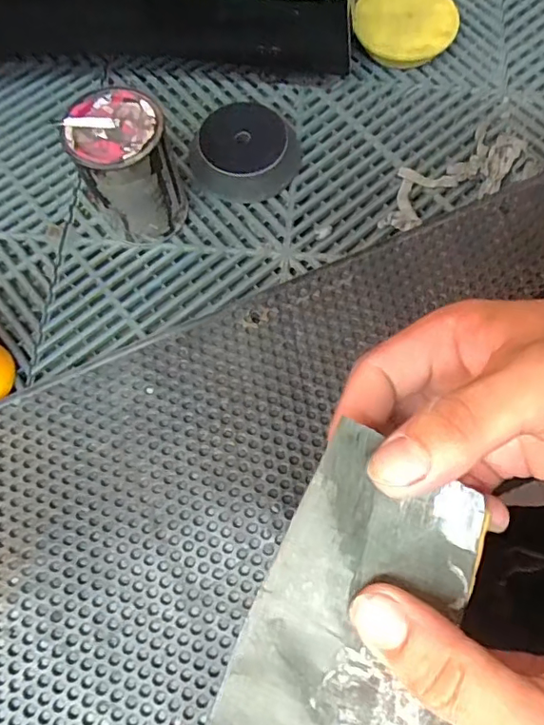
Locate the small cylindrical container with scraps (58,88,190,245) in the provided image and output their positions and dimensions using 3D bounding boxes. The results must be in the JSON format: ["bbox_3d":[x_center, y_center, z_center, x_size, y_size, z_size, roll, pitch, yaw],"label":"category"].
[{"bbox_3d":[-0.115,-0.154,0.432,0.069,0.107,0.073,0,73,1],"label":"small cylindrical container with scraps"}]

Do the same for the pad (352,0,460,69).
[{"bbox_3d":[0.131,-0.335,0.526,0.097,0.035,0.094,12,73,4],"label":"pad"}]

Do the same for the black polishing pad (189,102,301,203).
[{"bbox_3d":[-0.025,-0.193,0.483,0.099,0.031,0.088,-2,73,0],"label":"black polishing pad"}]

